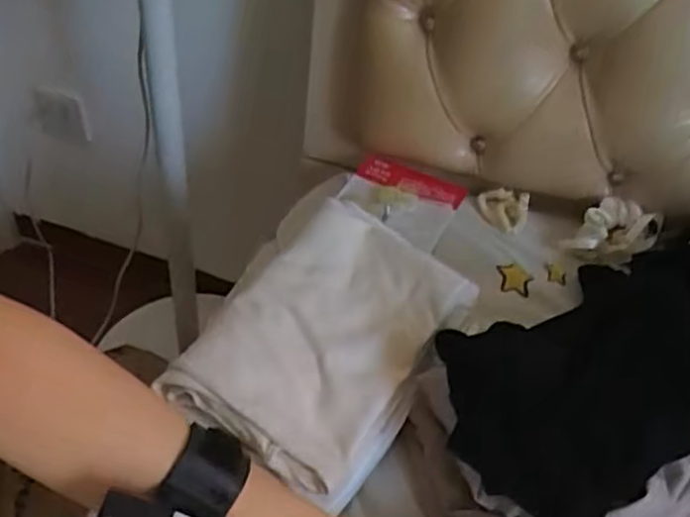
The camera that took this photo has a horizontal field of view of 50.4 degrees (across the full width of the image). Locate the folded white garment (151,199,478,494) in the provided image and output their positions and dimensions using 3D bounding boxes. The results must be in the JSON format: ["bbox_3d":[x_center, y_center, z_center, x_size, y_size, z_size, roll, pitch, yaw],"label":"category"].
[{"bbox_3d":[-0.019,0.058,0.580,0.151,0.052,0.232,25,46,21],"label":"folded white garment"}]

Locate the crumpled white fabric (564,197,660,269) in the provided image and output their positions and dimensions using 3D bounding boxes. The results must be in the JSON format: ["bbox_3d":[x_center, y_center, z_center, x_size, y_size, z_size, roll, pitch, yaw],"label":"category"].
[{"bbox_3d":[0.280,-0.028,0.763,0.099,0.046,0.053,-27,52,-30],"label":"crumpled white fabric"}]

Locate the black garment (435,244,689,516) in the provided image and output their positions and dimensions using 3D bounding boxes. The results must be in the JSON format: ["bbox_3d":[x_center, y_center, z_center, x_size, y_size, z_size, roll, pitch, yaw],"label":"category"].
[{"bbox_3d":[0.258,0.049,0.571,0.419,0.075,0.175,-20,48,-24],"label":"black garment"}]

